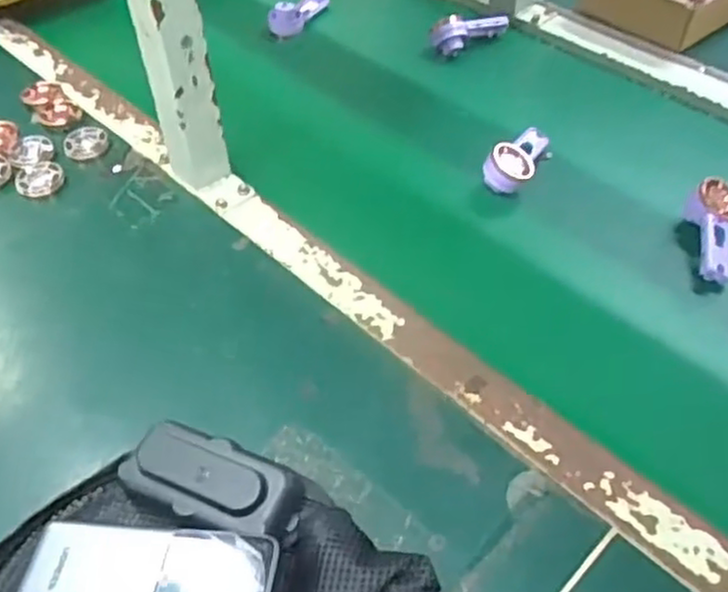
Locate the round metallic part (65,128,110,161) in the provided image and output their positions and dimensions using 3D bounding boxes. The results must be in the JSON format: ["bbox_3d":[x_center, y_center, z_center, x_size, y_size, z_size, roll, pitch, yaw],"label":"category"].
[{"bbox_3d":[-0.254,-0.142,0.676,0.037,0.008,0.039,0,48,0],"label":"round metallic part"}]

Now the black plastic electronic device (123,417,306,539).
[{"bbox_3d":[-0.088,0.105,0.423,0.105,0.020,0.045,17,50,15],"label":"black plastic electronic device"}]

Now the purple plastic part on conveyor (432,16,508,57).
[{"bbox_3d":[0.118,-0.281,0.797,0.088,0.044,0.030,-13,53,-9],"label":"purple plastic part on conveyor"}]

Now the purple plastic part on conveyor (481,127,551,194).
[{"bbox_3d":[0.140,-0.126,0.650,0.037,0.028,0.083,29,55,24],"label":"purple plastic part on conveyor"}]

